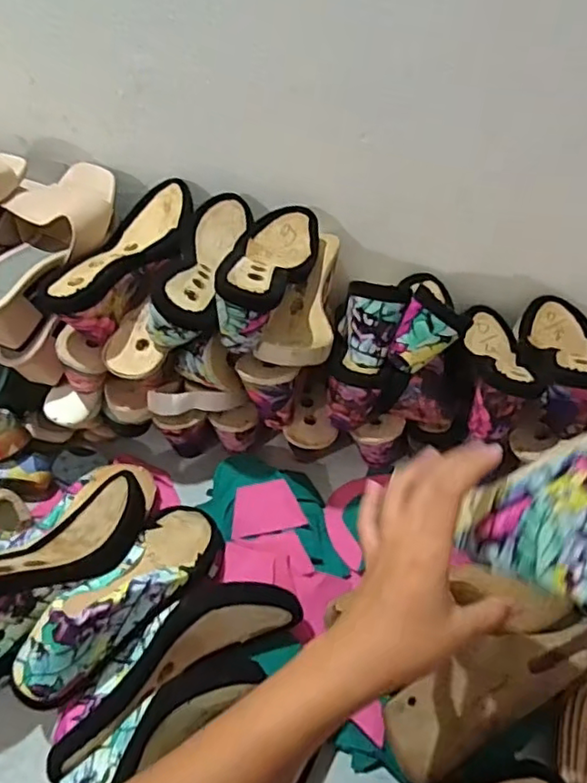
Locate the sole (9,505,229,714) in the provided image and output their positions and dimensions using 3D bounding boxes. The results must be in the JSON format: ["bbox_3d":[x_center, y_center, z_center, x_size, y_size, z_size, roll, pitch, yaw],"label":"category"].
[{"bbox_3d":[-0.147,0.181,0.564,0.085,0.080,0.232,28,40,21],"label":"sole"}]

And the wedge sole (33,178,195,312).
[{"bbox_3d":[-0.188,-0.151,0.660,0.087,0.055,0.231,23,54,18],"label":"wedge sole"}]

